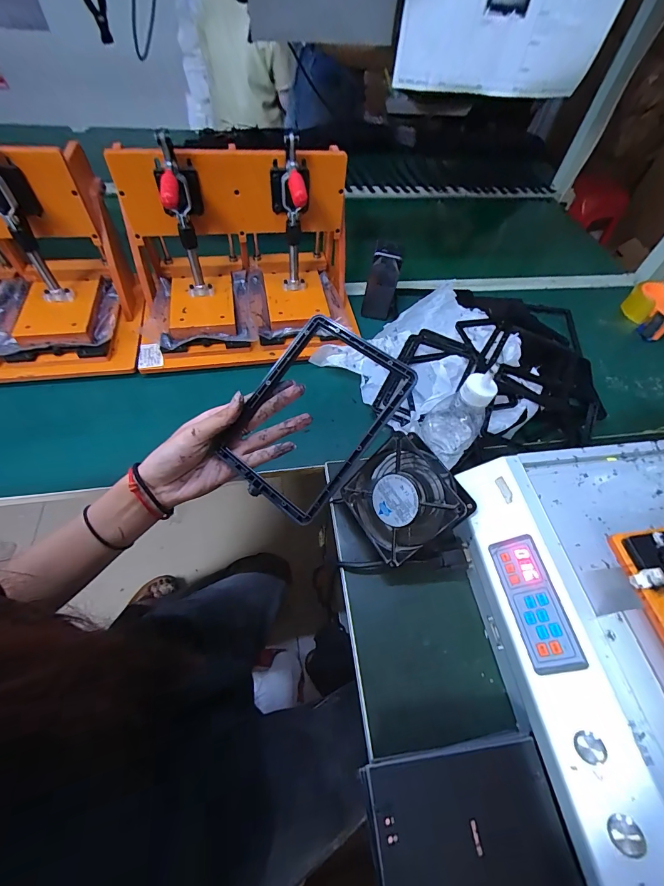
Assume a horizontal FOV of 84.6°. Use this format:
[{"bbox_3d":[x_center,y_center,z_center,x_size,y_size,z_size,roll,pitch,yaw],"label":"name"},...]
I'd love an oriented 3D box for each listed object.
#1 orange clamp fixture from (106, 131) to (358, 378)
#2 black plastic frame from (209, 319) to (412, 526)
[{"bbox_3d":[-0.146,-0.298,0.578,0.343,0.243,0.220,-6,58,-8],"label":"orange clamp fixture"},{"bbox_3d":[-0.017,-0.025,0.328,0.120,0.010,0.167,38,89,17],"label":"black plastic frame"}]

